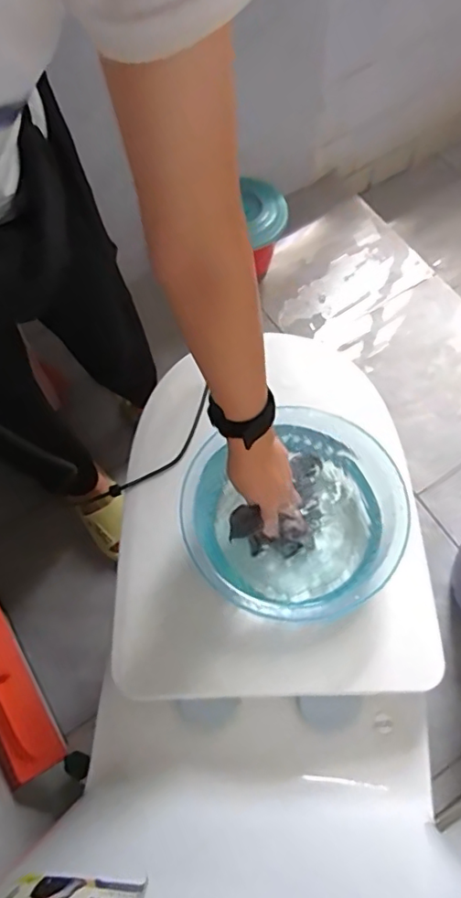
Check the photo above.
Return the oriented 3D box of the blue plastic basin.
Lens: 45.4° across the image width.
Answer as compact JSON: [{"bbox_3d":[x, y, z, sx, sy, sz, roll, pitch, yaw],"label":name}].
[{"bbox_3d":[0.074,0.073,0.601,0.213,0.075,0.212,-1,69,3],"label":"blue plastic basin"}]

